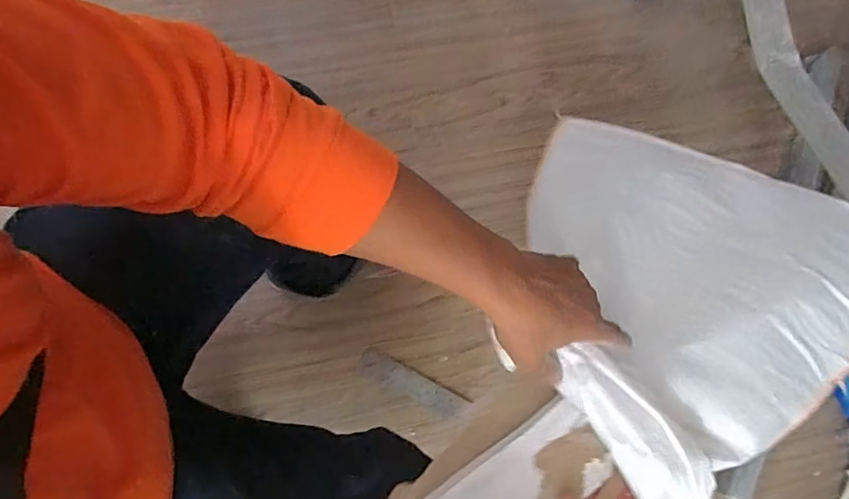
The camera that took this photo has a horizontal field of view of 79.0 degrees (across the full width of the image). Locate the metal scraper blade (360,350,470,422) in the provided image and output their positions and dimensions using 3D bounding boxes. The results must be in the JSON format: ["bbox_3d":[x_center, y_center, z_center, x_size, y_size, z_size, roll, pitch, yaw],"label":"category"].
[{"bbox_3d":[-0.019,0.212,0.809,0.177,0.006,0.041,26,73,9],"label":"metal scraper blade"}]

